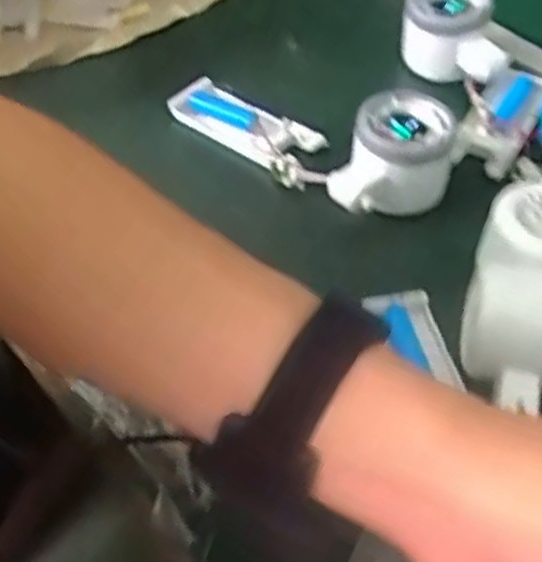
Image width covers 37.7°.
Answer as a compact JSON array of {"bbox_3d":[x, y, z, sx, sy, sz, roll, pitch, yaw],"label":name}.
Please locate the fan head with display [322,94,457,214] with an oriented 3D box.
[{"bbox_3d":[0.075,-0.071,0.479,0.063,0.047,0.086,19,52,15],"label":"fan head with display"}]

